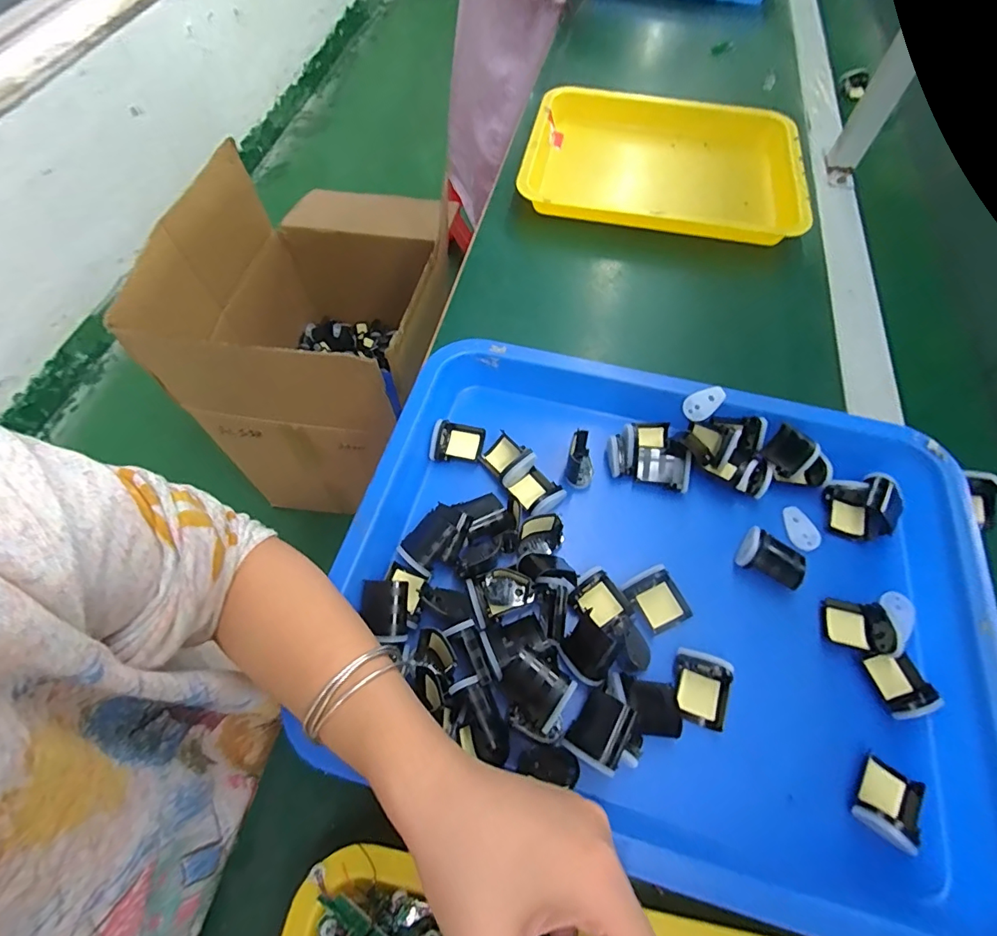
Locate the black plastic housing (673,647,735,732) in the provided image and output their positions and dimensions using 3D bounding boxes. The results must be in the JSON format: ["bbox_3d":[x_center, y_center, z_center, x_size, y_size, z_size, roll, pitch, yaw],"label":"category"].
[{"bbox_3d":[0.135,0.146,0.323,0.036,0.016,0.043,17,63,8],"label":"black plastic housing"}]

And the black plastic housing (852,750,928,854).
[{"bbox_3d":[0.235,0.200,0.291,0.035,0.020,0.043,30,65,15],"label":"black plastic housing"}]

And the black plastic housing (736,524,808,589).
[{"bbox_3d":[0.206,0.067,0.364,0.043,0.019,0.034,23,64,11],"label":"black plastic housing"}]

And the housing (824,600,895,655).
[{"bbox_3d":[0.254,0.111,0.343,0.038,0.015,0.033,8,62,3],"label":"housing"}]

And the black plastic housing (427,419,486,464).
[{"bbox_3d":[-0.035,-0.024,0.415,0.044,0.019,0.036,6,62,2],"label":"black plastic housing"}]

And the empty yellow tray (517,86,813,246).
[{"bbox_3d":[0.203,-0.385,0.619,0.336,0.051,0.256,7,62,3],"label":"empty yellow tray"}]

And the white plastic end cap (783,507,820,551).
[{"bbox_3d":[0.240,0.048,0.384,0.022,0.004,0.035,-4,62,-3],"label":"white plastic end cap"}]

